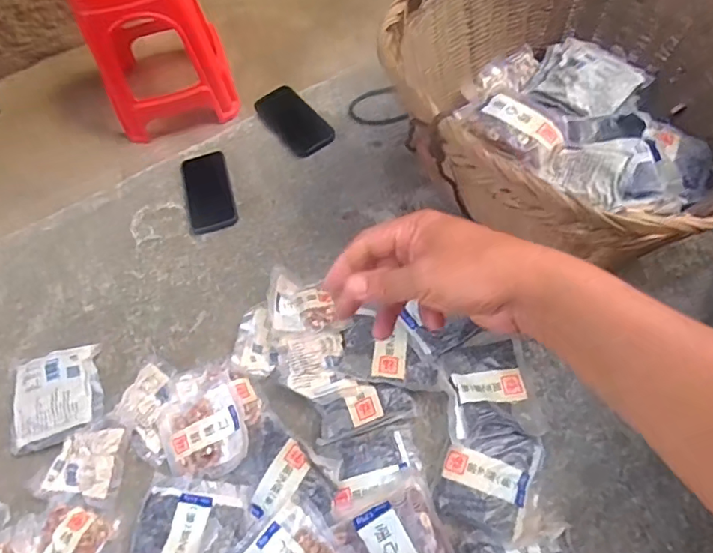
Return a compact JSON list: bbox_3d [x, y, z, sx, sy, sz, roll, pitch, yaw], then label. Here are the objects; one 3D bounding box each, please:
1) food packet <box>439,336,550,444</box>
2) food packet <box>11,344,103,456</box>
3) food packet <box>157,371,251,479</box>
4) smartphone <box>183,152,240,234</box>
[{"bbox_3d":[0.182,0.154,0.717,0.122,0.030,0.129,-6,59,-1],"label":"food packet"},{"bbox_3d":[-0.428,0.171,0.757,0.125,0.023,0.134,-16,59,-7],"label":"food packet"},{"bbox_3d":[-0.212,0.199,0.722,0.115,0.032,0.148,-20,60,-9],"label":"food packet"},{"bbox_3d":[-0.257,-0.149,0.920,0.077,0.018,0.162,-15,59,-6],"label":"smartphone"}]

